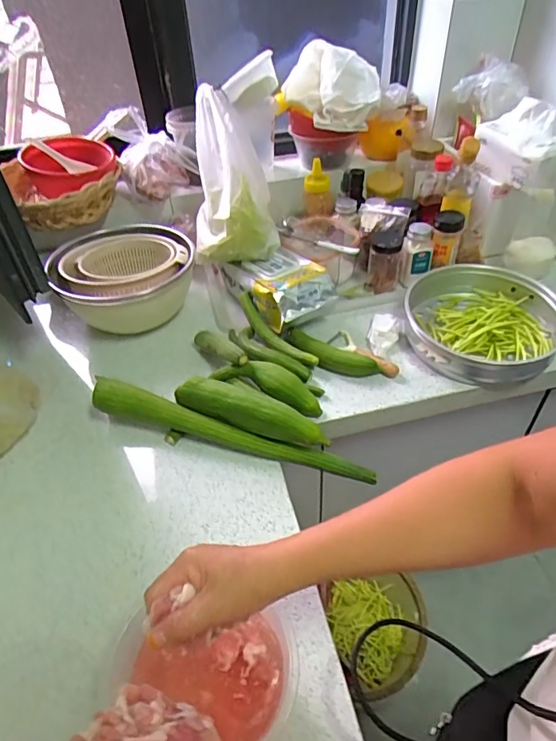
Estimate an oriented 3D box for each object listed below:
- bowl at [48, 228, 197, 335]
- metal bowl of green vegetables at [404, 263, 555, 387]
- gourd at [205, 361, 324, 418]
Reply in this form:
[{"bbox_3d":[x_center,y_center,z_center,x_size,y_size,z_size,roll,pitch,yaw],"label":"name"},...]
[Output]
[{"bbox_3d":[-0.269,-0.155,0.895,0.233,0.130,0.192,-22,49,-17],"label":"bowl"},{"bbox_3d":[0.345,-0.083,0.822,0.246,0.061,0.247,-2,46,2],"label":"metal bowl of green vegetables"},{"bbox_3d":[-0.015,0.023,0.755,0.177,0.053,0.055,17,49,19],"label":"gourd"}]

